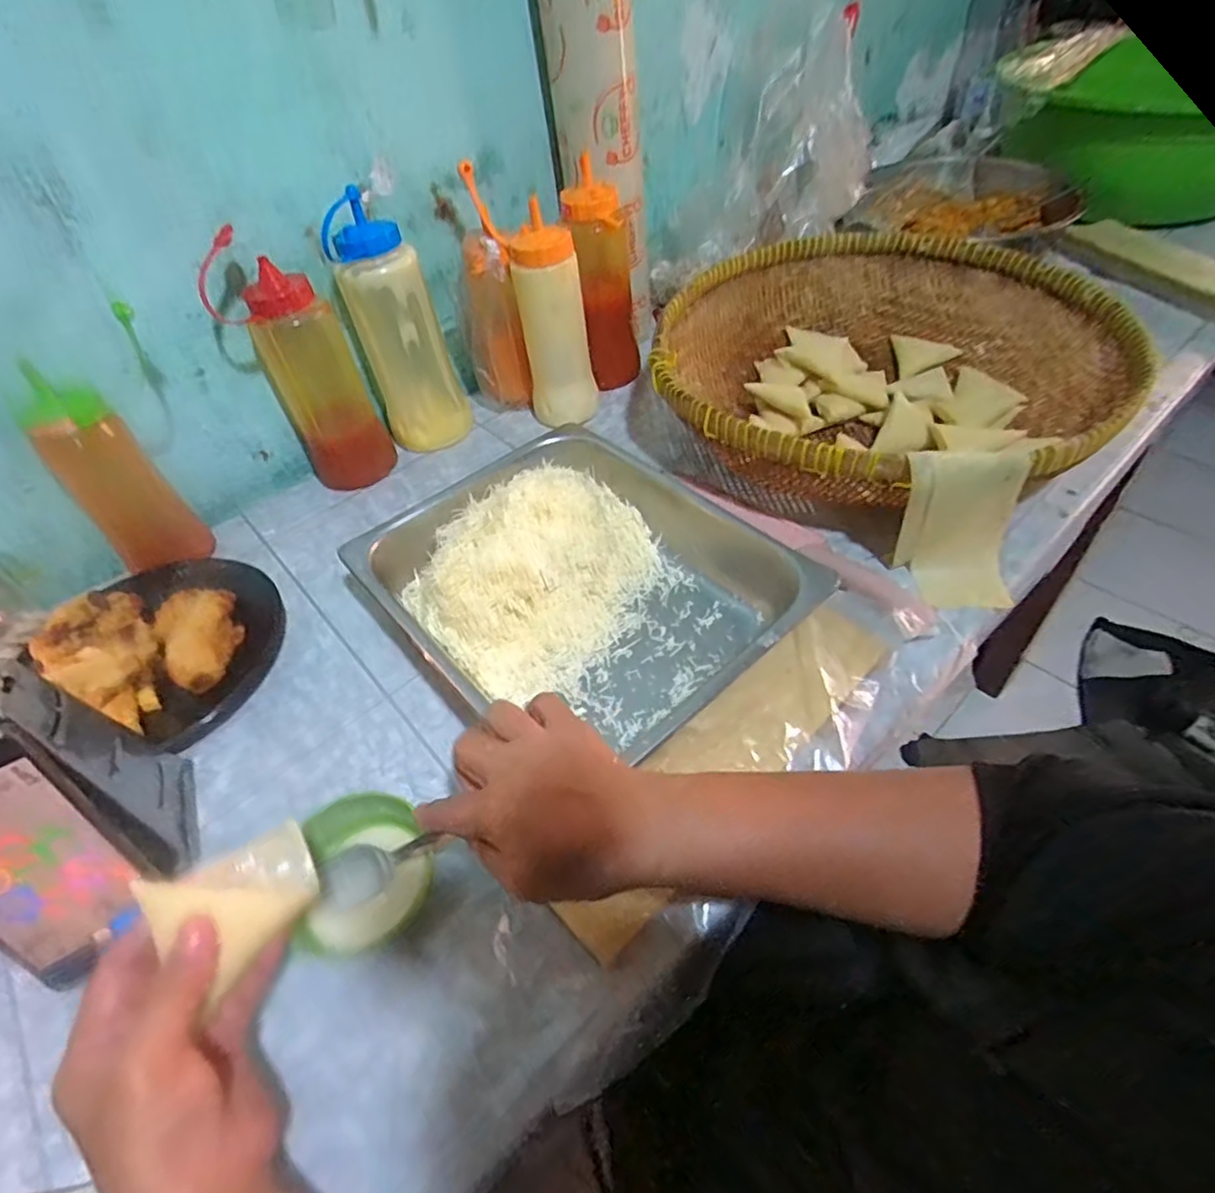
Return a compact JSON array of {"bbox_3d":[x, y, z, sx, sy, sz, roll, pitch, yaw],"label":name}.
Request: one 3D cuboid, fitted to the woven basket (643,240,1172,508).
[{"bbox_3d":[0.270,-0.232,0.652,0.419,0.097,0.435,-4,48,4],"label":"woven basket"}]

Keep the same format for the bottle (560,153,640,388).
[{"bbox_3d":[-0.004,-0.341,0.722,0.069,0.206,0.058,-5,48,2],"label":"bottle"}]

